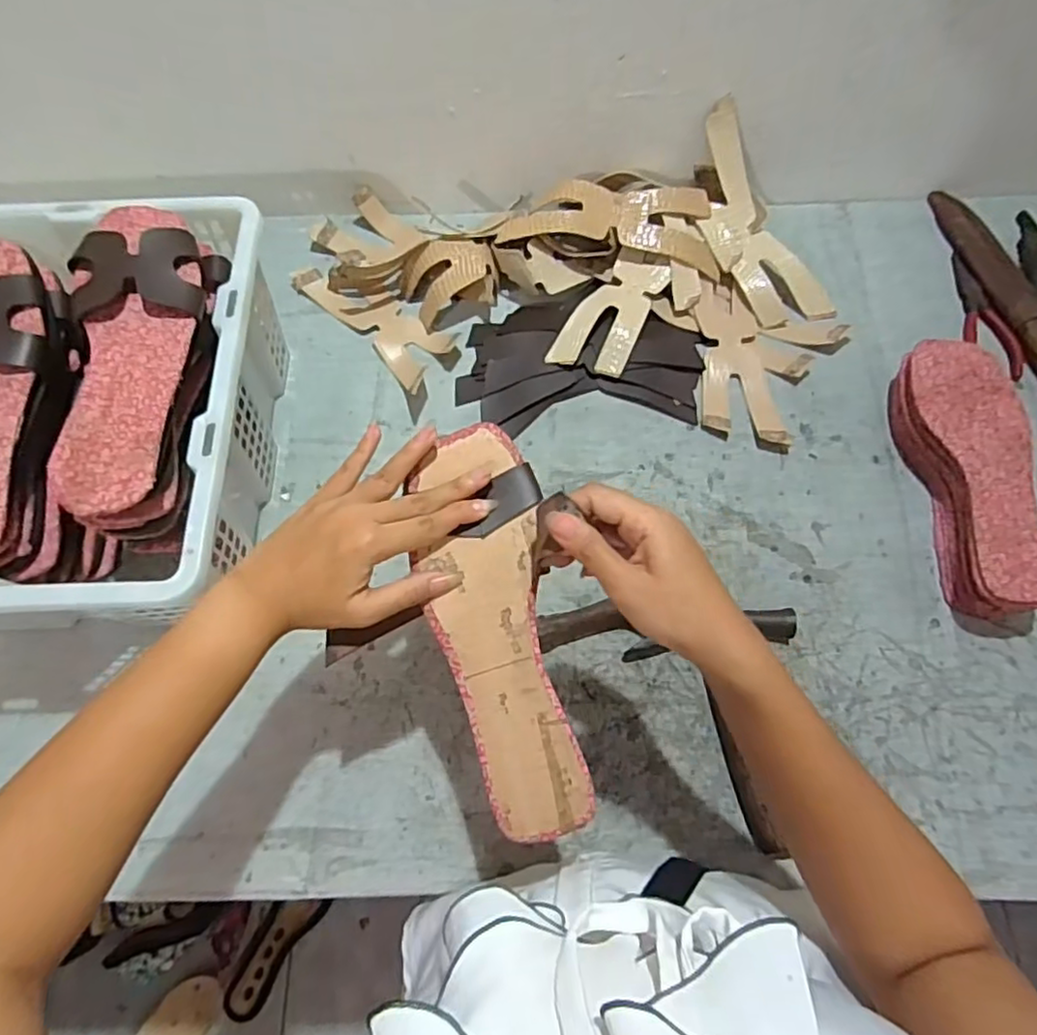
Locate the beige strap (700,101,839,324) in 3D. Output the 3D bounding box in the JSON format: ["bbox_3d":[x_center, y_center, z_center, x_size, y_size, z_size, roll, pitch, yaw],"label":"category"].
[{"bbox_3d":[0.237,-0.297,0.671,0.081,0.046,0.230,-27,97,-10],"label":"beige strap"}]

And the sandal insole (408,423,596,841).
[{"bbox_3d":[-0.013,0.063,0.392,0.067,0.007,0.239,-12,78,-4],"label":"sandal insole"}]

